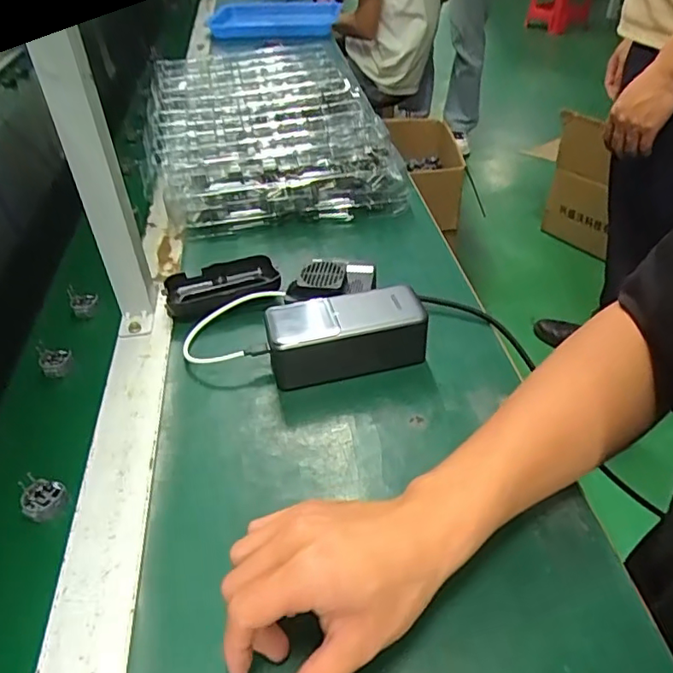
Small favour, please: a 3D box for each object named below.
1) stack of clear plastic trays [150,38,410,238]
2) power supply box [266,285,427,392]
[{"bbox_3d":[-0.109,-0.299,0.788,0.292,0.091,0.424,-11,43,-10],"label":"stack of clear plastic trays"},{"bbox_3d":[0.007,0.001,0.474,0.128,0.055,0.053,-14,43,-12],"label":"power supply box"}]

